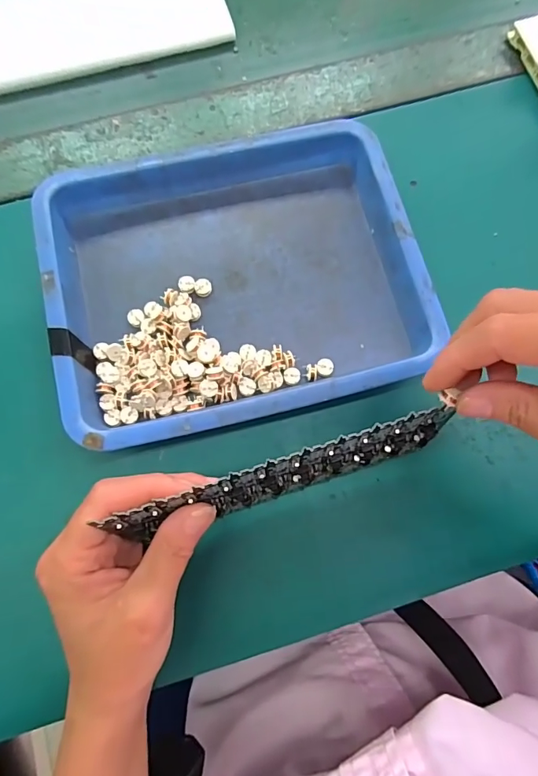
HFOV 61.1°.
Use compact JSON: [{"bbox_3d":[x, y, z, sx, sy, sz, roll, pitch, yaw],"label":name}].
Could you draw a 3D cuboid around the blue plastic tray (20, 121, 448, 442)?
[{"bbox_3d":[-0.020,-0.066,0.274,0.212,0.025,0.172,-15,74,-4],"label":"blue plastic tray"}]

